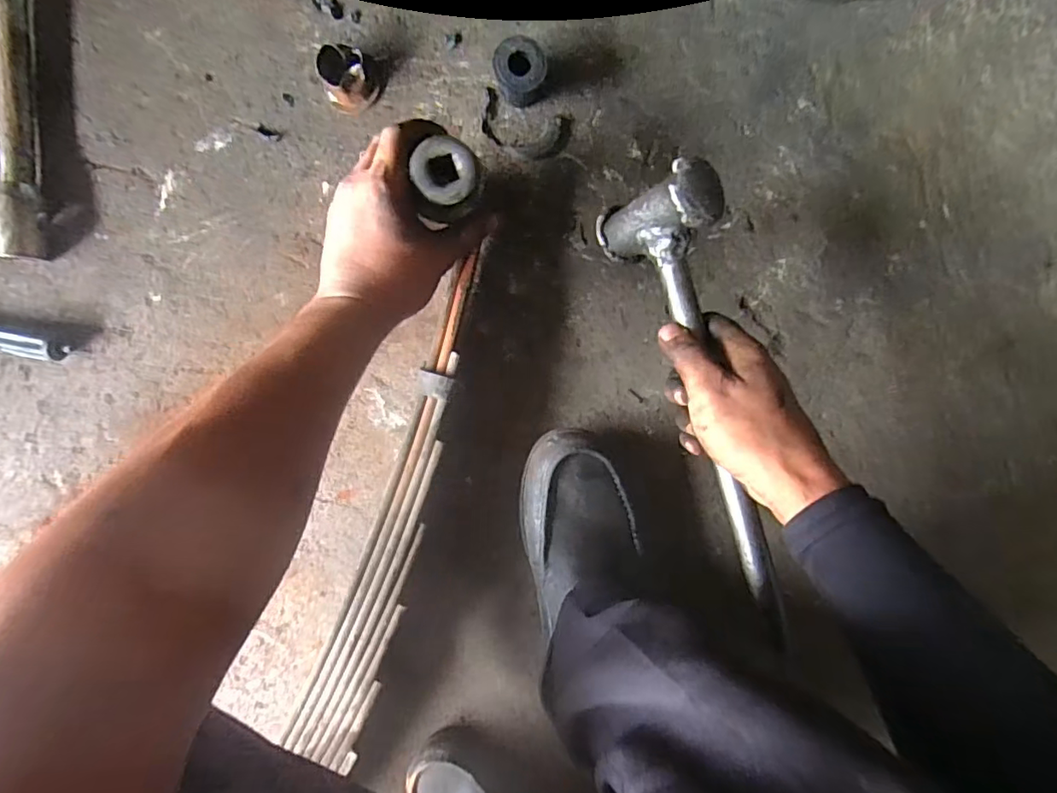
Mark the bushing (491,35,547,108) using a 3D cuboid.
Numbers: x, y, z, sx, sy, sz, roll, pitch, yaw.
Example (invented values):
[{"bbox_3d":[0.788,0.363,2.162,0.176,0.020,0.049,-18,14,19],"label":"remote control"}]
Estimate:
[{"bbox_3d":[-0.007,-0.288,0.508,0.046,0.049,0.050,0,94,0],"label":"bushing"}]

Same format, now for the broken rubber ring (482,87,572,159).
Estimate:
[{"bbox_3d":[-0.003,-0.253,0.532,0.084,0.007,0.047,18,94,-2],"label":"broken rubber ring"}]

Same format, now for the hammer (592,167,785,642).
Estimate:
[{"bbox_3d":[0.132,0.010,0.402,0.070,0.085,0.334,-15,90,1],"label":"hammer"}]

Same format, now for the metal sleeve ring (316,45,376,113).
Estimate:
[{"bbox_3d":[-0.167,-0.286,0.508,0.041,0.037,0.043,0,94,0],"label":"metal sleeve ring"}]

